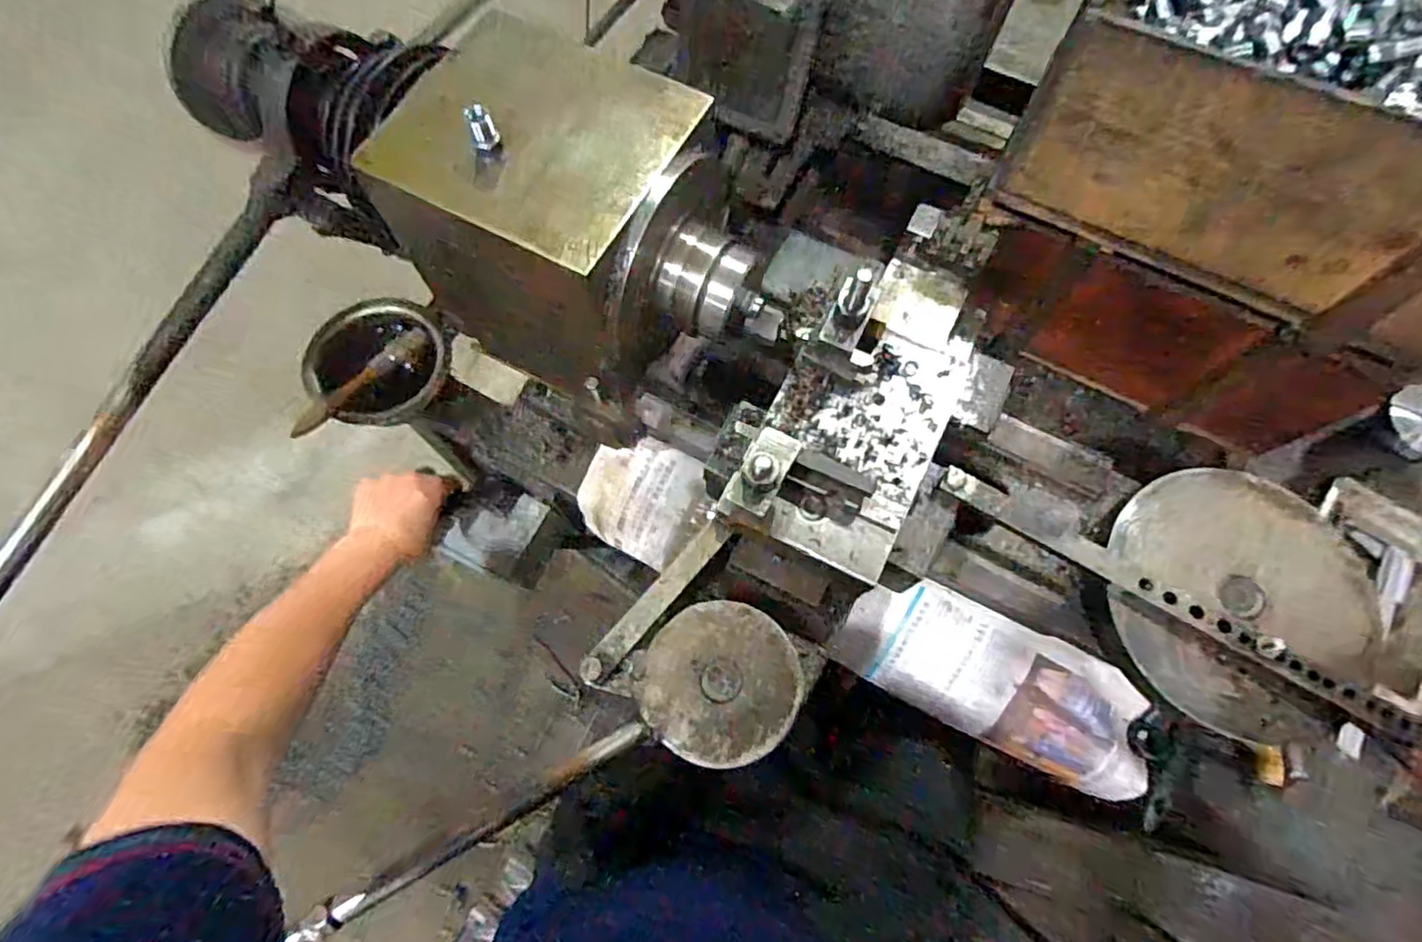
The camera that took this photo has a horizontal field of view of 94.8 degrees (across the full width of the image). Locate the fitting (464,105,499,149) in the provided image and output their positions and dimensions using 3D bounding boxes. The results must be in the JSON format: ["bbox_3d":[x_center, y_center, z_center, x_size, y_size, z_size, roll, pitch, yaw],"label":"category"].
[{"bbox_3d":[-0.133,-0.200,0.379,0.014,0.022,0.012,-22,71,-8],"label":"fitting"}]

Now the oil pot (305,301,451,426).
[{"bbox_3d":[-0.319,-0.108,0.634,0.135,0.048,0.113,-41,74,-14],"label":"oil pot"}]

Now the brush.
[{"bbox_3d":[-0.333,-0.085,0.621,0.147,0.018,0.025,-38,74,-13],"label":"brush"}]

